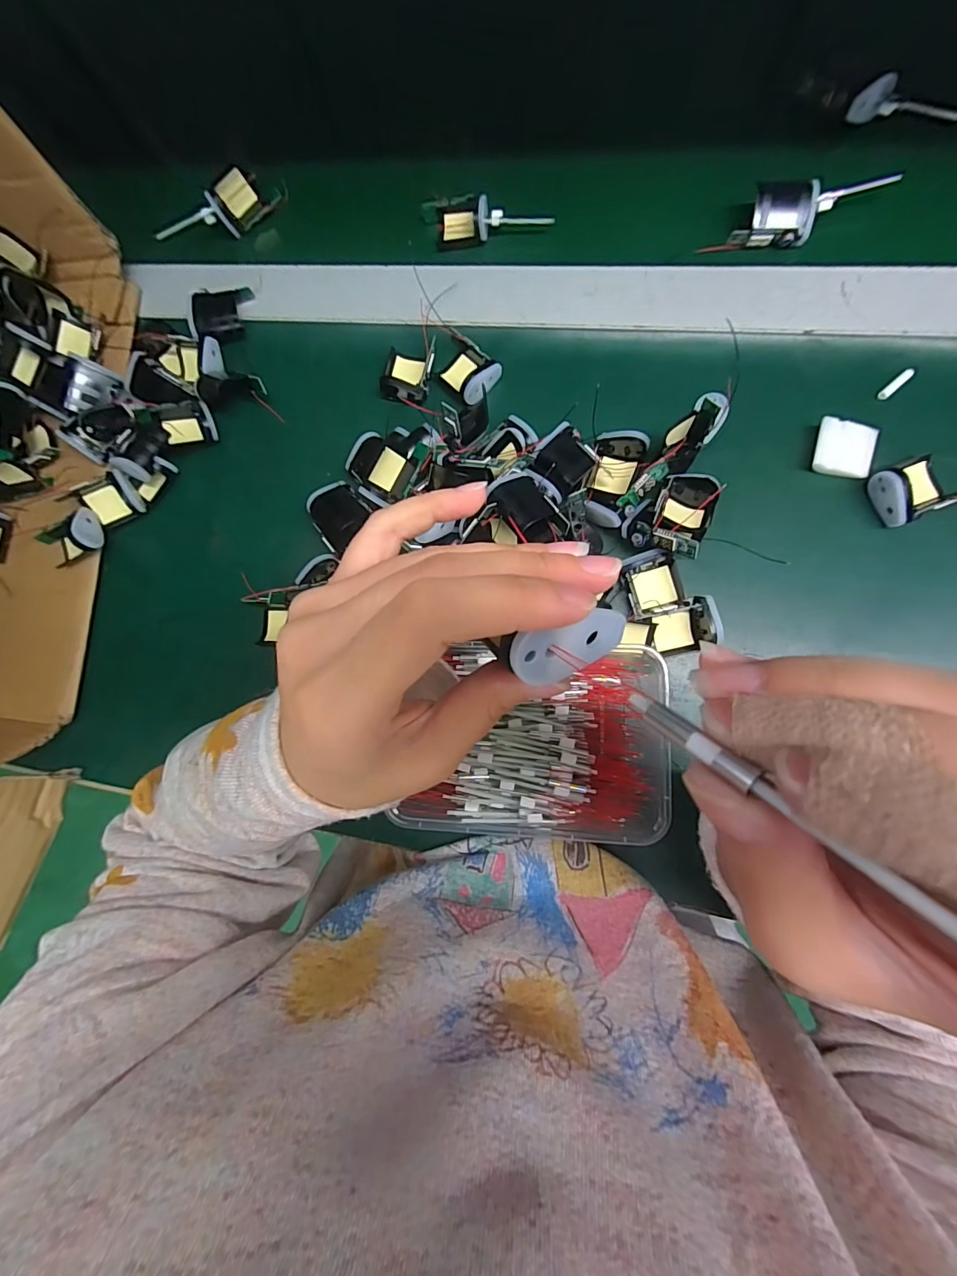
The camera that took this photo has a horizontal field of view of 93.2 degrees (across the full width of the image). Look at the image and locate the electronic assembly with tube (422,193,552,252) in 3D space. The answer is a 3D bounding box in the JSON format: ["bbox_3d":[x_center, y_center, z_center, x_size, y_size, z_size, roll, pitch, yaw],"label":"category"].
[{"bbox_3d":[0.004,-0.332,0.359,0.103,0.023,0.034,6,86,9],"label":"electronic assembly with tube"}]

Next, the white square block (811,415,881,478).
[{"bbox_3d":[0.243,-0.125,0.300,0.035,0.008,0.036,14,88,9],"label":"white square block"}]

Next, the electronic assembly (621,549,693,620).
[{"bbox_3d":[0.119,-0.036,0.303,0.037,0.016,0.042,-16,83,7],"label":"electronic assembly"}]

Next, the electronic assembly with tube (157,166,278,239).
[{"bbox_3d":[-0.221,-0.361,0.386,0.101,0.034,0.024,-42,81,2],"label":"electronic assembly with tube"}]

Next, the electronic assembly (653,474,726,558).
[{"bbox_3d":[0.133,-0.079,0.292,0.036,0.019,0.065,25,61,9],"label":"electronic assembly"}]

